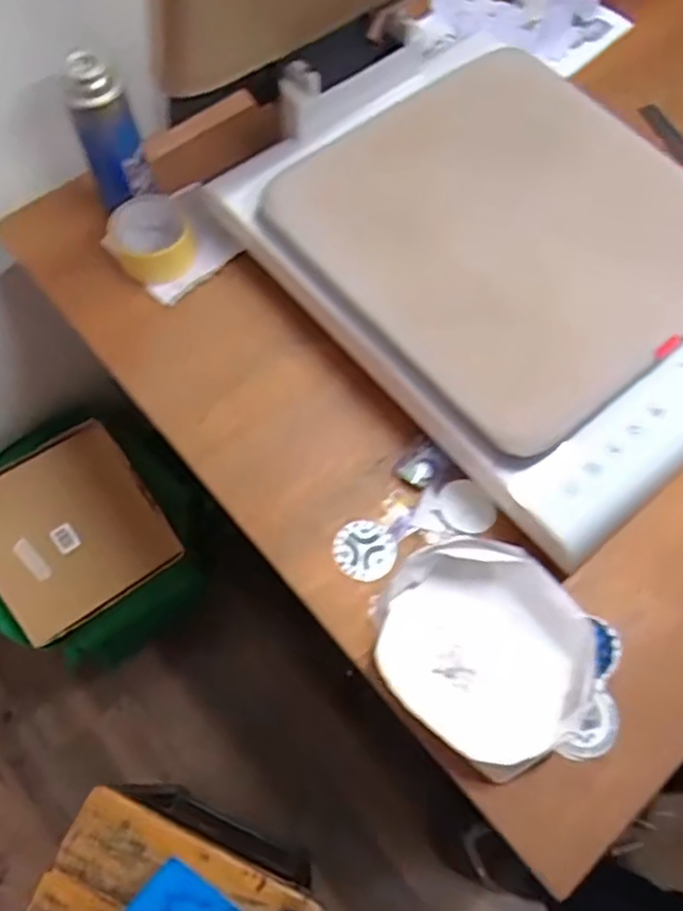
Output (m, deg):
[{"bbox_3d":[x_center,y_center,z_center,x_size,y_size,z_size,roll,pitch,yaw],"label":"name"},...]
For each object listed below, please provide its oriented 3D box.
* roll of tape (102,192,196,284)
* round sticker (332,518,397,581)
[{"bbox_3d":[-0.212,-0.236,0.775,0.090,0.045,0.093,2,64,-4],"label":"roll of tape"},{"bbox_3d":[0.022,0.090,0.665,0.059,0.006,0.055,1,65,-1],"label":"round sticker"}]

